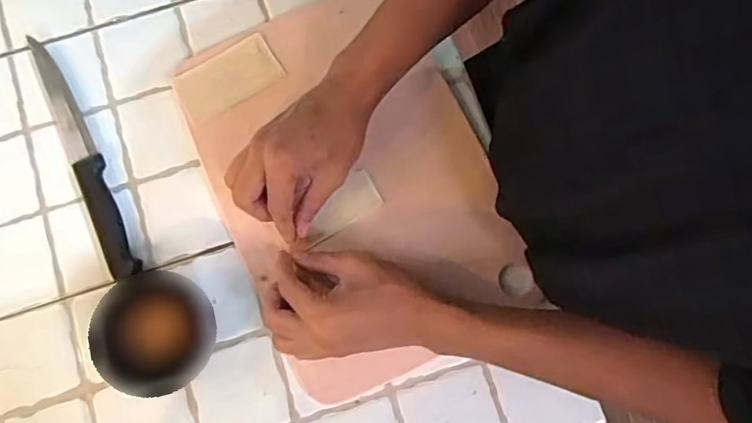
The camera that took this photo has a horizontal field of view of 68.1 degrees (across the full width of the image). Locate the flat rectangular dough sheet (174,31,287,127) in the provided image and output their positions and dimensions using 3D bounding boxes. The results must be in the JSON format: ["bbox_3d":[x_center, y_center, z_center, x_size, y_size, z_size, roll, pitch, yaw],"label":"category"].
[{"bbox_3d":[-0.141,-0.127,0.529,0.097,0.010,0.053,-29,81,-6],"label":"flat rectangular dough sheet"}]

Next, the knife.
[{"bbox_3d":[-0.272,-0.055,0.512,0.030,0.013,0.246,-24,81,-6],"label":"knife"}]

